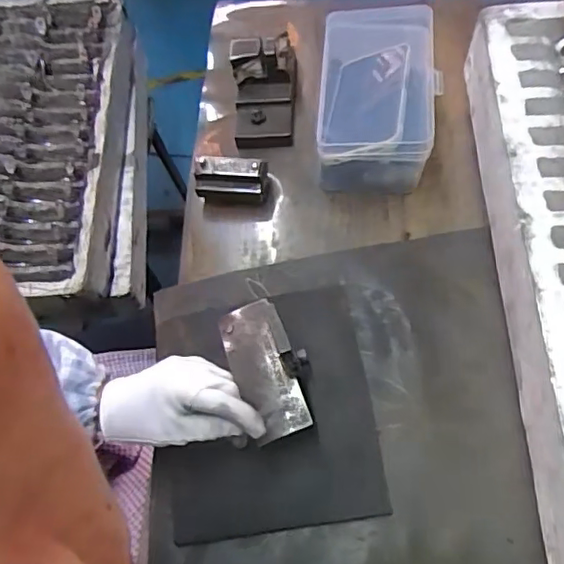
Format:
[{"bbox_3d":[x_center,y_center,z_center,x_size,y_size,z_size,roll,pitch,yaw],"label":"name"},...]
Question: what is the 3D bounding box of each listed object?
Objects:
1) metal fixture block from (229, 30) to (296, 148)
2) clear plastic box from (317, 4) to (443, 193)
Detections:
[{"bbox_3d":[-0.019,-0.206,0.630,0.068,0.066,0.100,-2,69,2],"label":"metal fixture block"},{"bbox_3d":[0.100,-0.194,0.608,0.114,0.081,0.185,3,69,3],"label":"clear plastic box"}]

